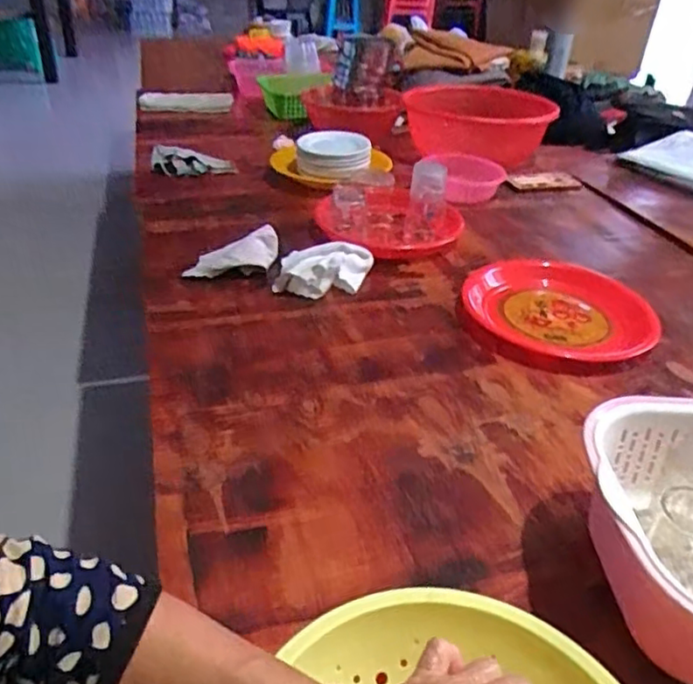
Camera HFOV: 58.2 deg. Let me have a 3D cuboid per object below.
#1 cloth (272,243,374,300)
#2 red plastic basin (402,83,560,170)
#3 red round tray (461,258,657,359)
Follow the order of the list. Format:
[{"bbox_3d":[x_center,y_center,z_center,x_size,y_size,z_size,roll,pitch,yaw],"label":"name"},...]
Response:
[{"bbox_3d":[-0.032,-0.107,0.928,0.142,0.040,0.093,0,35,-4],"label":"cloth"},{"bbox_3d":[0.311,-0.521,1.488,0.316,0.116,0.316,2,35,-1],"label":"red plastic basin"},{"bbox_3d":[0.296,-0.056,0.895,0.243,0.032,0.243,2,35,-1],"label":"red round tray"}]

